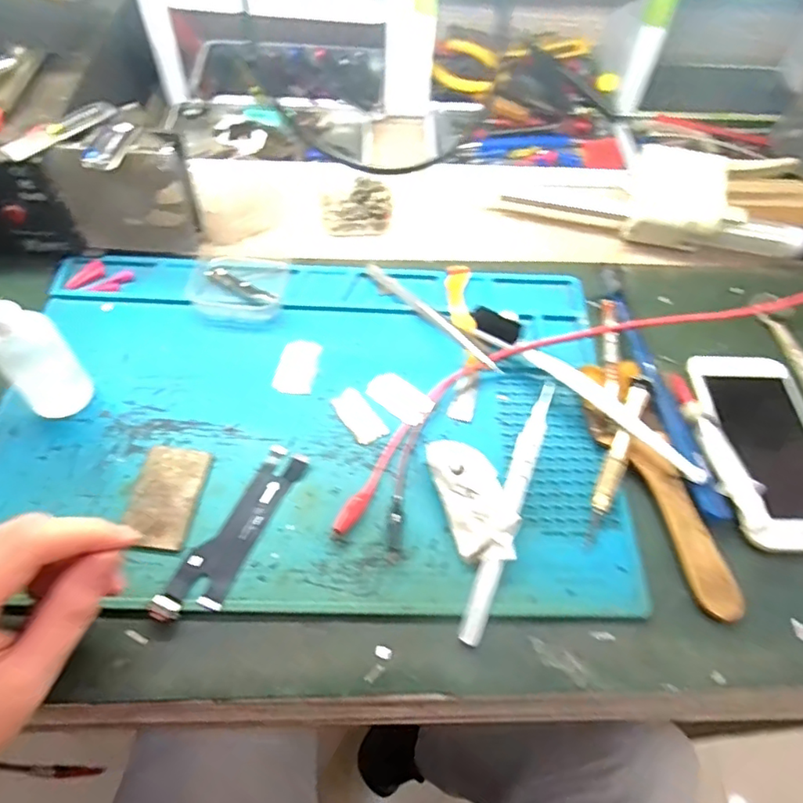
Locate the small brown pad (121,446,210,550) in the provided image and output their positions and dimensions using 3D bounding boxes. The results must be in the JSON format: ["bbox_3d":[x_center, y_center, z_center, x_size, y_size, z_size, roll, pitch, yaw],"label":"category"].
[{"bbox_3d":[-0.132,0.053,0.324,0.035,0.006,0.060,7,57,2],"label":"small brown pad"}]

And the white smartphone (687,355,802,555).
[{"bbox_3d":[0.227,0.025,0.359,0.075,0.014,0.136,2,57,-1],"label":"white smartphone"}]

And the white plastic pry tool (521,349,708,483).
[{"bbox_3d":[0.132,0.004,0.361,0.016,0.012,0.128,-39,67,-24],"label":"white plastic pry tool"}]

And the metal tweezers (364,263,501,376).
[{"bbox_3d":[0.021,-0.062,0.404,0.013,0.010,0.127,-36,66,-23],"label":"metal tweezers"}]

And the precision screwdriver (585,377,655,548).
[{"bbox_3d":[0.130,0.031,0.342,0.013,0.015,0.111,24,59,12],"label":"precision screwdriver"}]

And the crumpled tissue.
[{"bbox_3d":[0.040,0.054,0.326,0.036,0.016,0.073,-13,59,-11],"label":"crumpled tissue"}]

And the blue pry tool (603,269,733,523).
[{"bbox_3d":[0.165,-0.014,0.370,0.022,0.018,0.182,-7,58,-8],"label":"blue pry tool"}]

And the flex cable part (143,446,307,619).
[{"bbox_3d":[-0.089,0.071,0.315,0.028,0.006,0.110,26,60,13],"label":"flex cable part"}]

